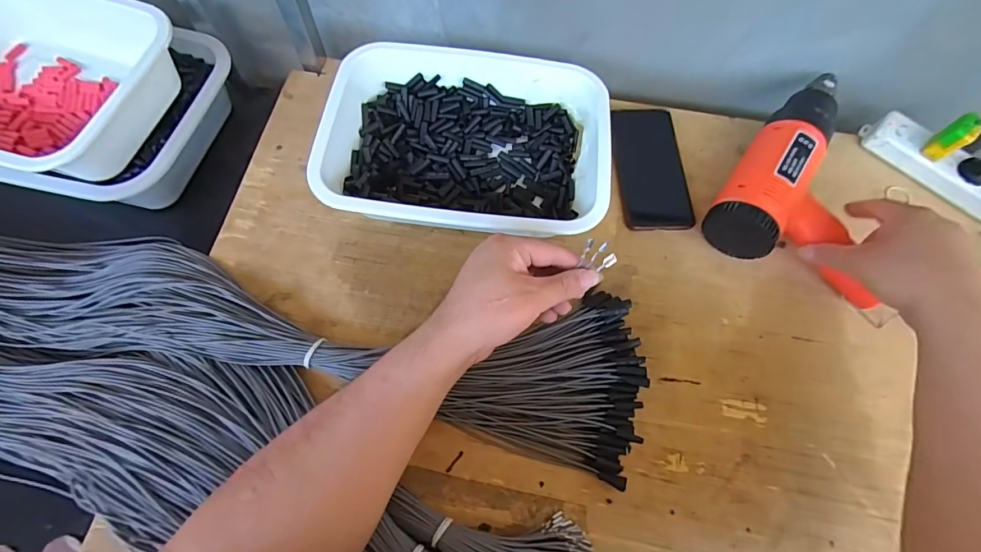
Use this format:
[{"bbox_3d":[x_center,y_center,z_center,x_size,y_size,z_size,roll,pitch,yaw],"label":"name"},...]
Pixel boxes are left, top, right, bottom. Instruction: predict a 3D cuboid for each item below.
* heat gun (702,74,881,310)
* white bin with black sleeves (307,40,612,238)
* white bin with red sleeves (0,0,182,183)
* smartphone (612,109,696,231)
[{"bbox_3d":[0.367,-0.103,0.474,0.181,0.068,0.254,33,71,10],"label":"heat gun"},{"bbox_3d":[-0.025,-0.146,0.482,0.290,0.072,0.220,5,68,0],"label":"white bin with black sleeves"},{"bbox_3d":[-0.496,-0.212,0.480,0.294,0.088,0.224,20,66,5],"label":"white bin with red sleeves"},{"bbox_3d":[0.190,-0.130,0.519,0.080,0.009,0.163,0,69,-3],"label":"smartphone"}]

